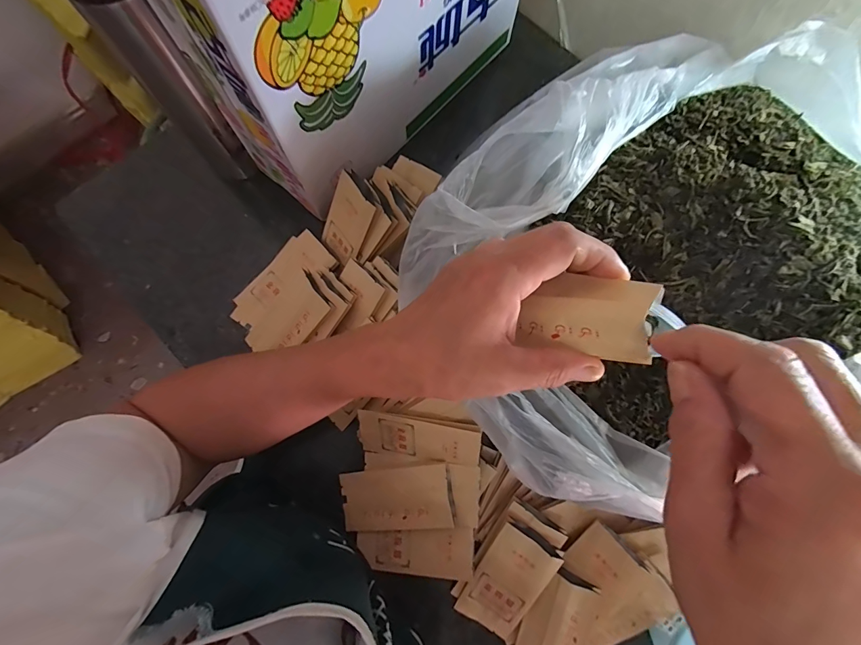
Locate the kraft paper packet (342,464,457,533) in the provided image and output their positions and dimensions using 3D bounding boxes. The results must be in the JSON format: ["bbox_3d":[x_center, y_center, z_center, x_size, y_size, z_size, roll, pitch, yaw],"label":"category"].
[{"bbox_3d":[-0.032,0.162,0.346,0.106,0.013,0.054,-16,76,22],"label":"kraft paper packet"}]

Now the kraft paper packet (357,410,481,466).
[{"bbox_3d":[-0.012,0.103,0.337,0.112,0.004,0.046,4,118,18],"label":"kraft paper packet"}]

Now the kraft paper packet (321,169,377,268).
[{"bbox_3d":[-0.080,-0.096,0.377,0.011,0.092,0.051,-30,75,-39],"label":"kraft paper packet"}]

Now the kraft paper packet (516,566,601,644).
[{"bbox_3d":[0.105,0.266,0.322,0.051,0.013,0.109,21,99,24],"label":"kraft paper packet"}]

